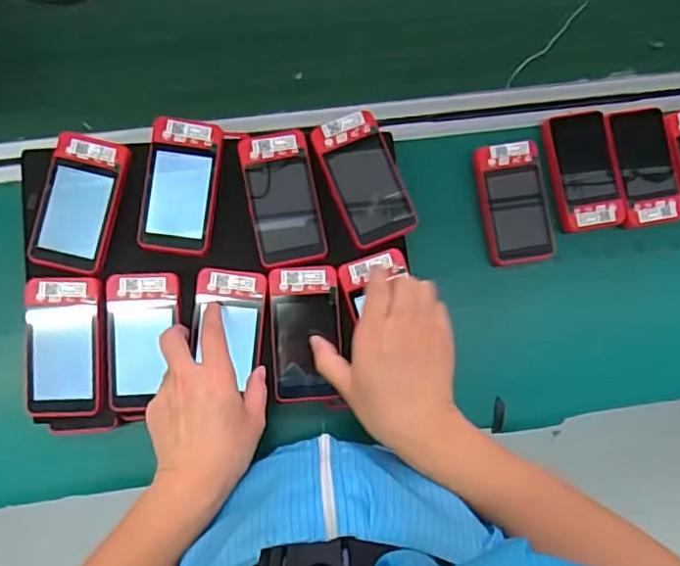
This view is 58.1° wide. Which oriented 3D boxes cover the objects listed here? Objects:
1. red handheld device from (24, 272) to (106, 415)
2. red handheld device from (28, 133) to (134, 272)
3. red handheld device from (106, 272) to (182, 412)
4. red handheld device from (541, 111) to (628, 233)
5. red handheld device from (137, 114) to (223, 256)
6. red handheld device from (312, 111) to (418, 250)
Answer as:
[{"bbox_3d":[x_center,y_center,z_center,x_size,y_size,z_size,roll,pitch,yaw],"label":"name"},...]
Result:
[{"bbox_3d":[-0.241,0.057,0.538,0.064,0.017,0.121,0,85,-4],"label":"red handheld device"},{"bbox_3d":[-0.231,-0.070,0.540,0.067,0.014,0.119,12,84,-3],"label":"red handheld device"},{"bbox_3d":[-0.174,0.052,0.541,0.063,0.014,0.119,0,85,-4],"label":"red handheld device"},{"bbox_3d":[0.246,-0.113,0.619,0.067,0.011,0.118,-9,86,-4],"label":"red handheld device"},{"bbox_3d":[-0.143,-0.086,0.548,0.063,0.014,0.119,7,85,-3],"label":"red handheld device"},{"bbox_3d":[0.024,-0.095,0.564,0.064,0.014,0.119,-21,87,-5],"label":"red handheld device"}]

